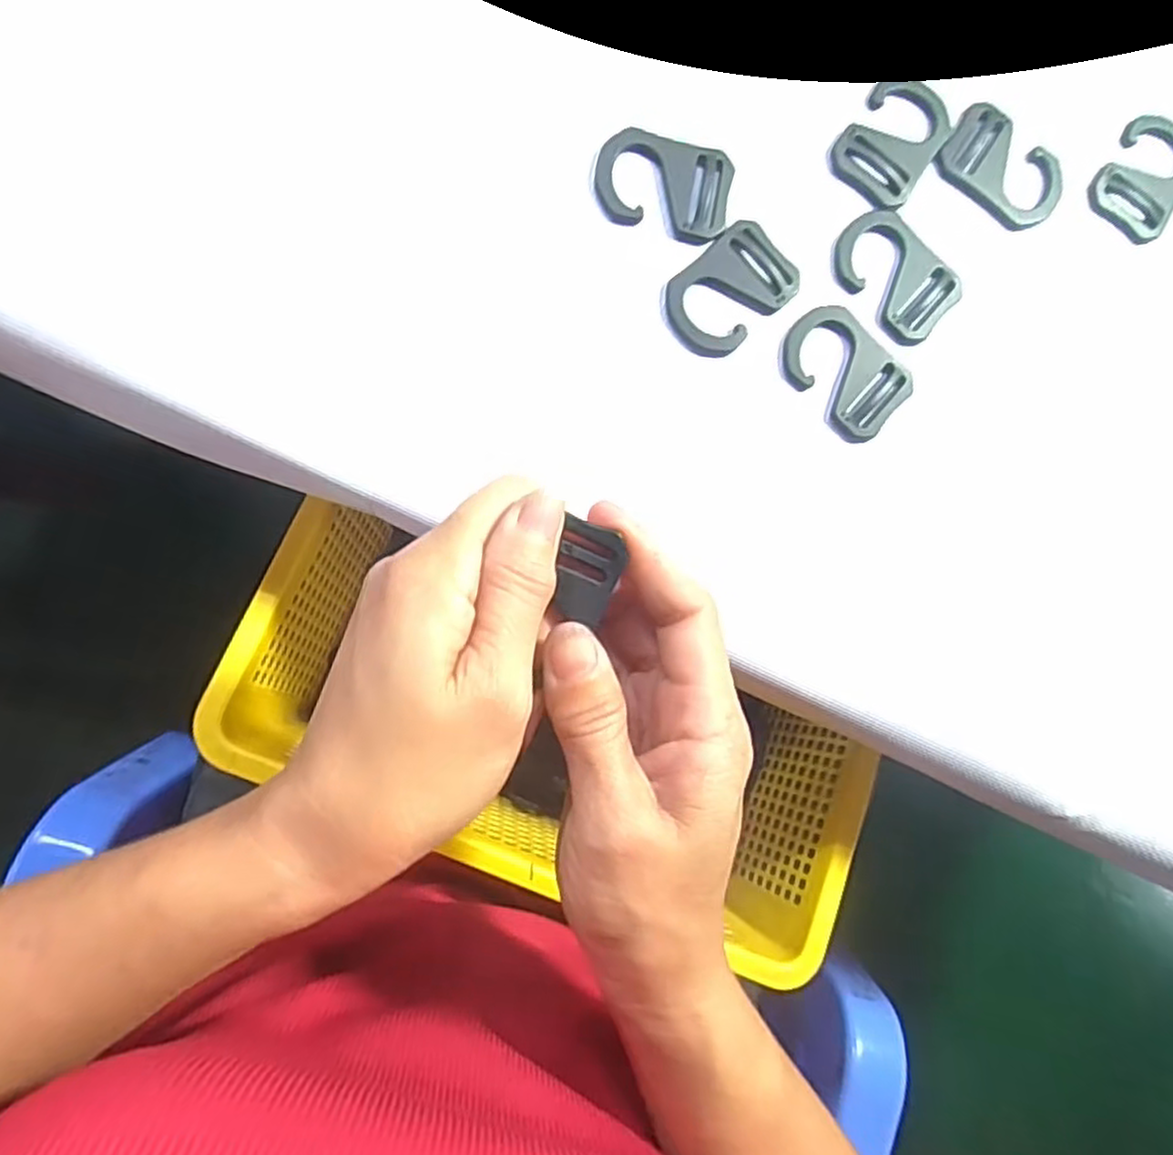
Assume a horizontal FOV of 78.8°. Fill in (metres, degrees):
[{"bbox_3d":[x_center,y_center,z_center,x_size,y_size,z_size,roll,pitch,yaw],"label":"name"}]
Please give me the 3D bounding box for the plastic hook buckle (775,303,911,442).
[{"bbox_3d":[0.095,-0.077,0.267,0.050,0.006,0.033,41,84,-4],"label":"plastic hook buckle"}]

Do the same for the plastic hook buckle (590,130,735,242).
[{"bbox_3d":[0.028,-0.143,0.259,0.049,0.004,0.034,10,87,-6],"label":"plastic hook buckle"}]

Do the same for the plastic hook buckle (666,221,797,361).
[{"bbox_3d":[0.052,-0.105,0.262,0.051,0.004,0.034,-42,93,-6],"label":"plastic hook buckle"}]

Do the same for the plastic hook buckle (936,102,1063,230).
[{"bbox_3d":[0.161,-0.158,0.277,0.049,0.007,0.033,40,84,-4],"label":"plastic hook buckle"}]

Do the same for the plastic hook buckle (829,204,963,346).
[{"bbox_3d":[0.117,-0.115,0.270,0.049,0.006,0.033,42,84,-4],"label":"plastic hook buckle"}]

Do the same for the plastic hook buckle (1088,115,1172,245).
[{"bbox_3d":[0.224,-0.161,0.286,0.033,0.009,0.048,34,85,-5],"label":"plastic hook buckle"}]

